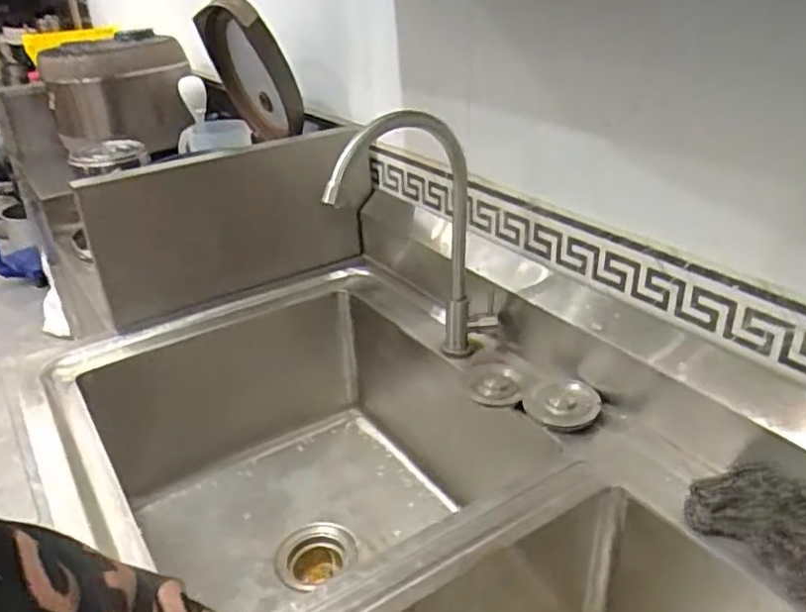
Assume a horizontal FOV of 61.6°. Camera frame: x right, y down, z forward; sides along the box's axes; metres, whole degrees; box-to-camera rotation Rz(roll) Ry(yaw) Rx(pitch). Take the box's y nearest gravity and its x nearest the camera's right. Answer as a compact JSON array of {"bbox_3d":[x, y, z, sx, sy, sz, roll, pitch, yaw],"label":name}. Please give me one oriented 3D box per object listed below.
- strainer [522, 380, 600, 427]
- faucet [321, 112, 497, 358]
[{"bbox_3d":[0.178,0.110,0.761,0.081,0.019,0.066,5,29,12],"label":"strainer"},{"bbox_3d":[0.015,-0.060,0.780,0.070,0.315,0.211,22,37,37],"label":"faucet"}]

